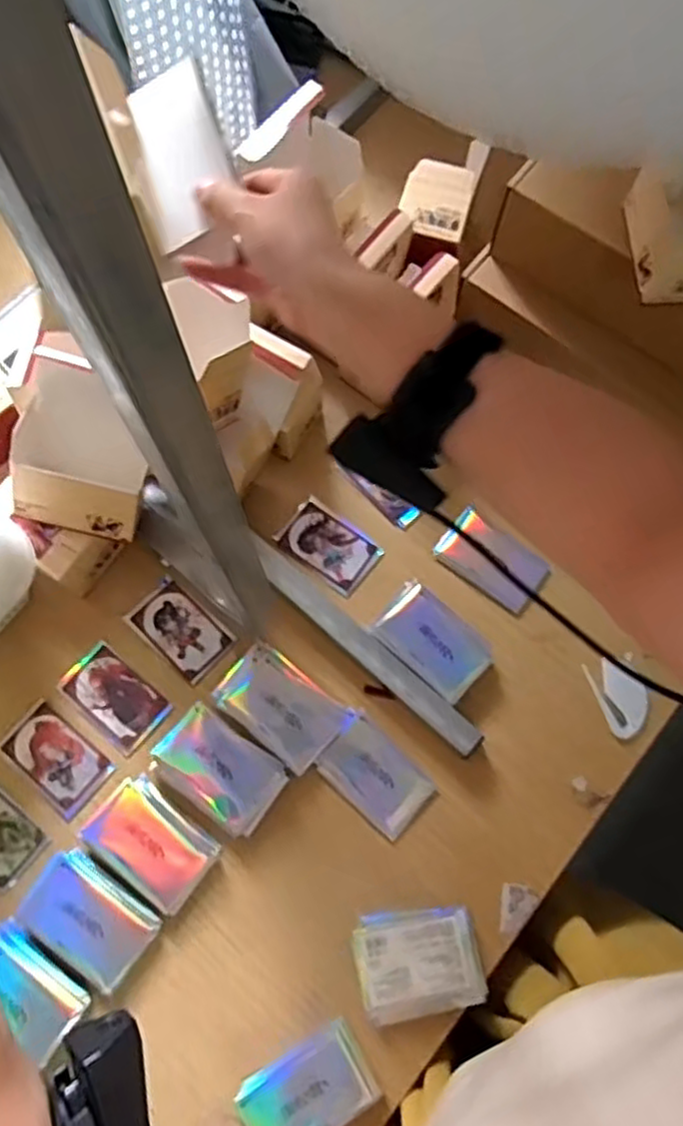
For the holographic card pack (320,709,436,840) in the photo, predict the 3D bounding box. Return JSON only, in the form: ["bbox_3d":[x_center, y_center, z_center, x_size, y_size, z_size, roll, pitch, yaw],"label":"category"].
[{"bbox_3d":[0.031,0.187,0.620,0.093,0.004,0.062,43,77,10],"label":"holographic card pack"}]

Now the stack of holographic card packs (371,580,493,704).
[{"bbox_3d":[0.084,0.070,0.638,0.102,0.024,0.064,42,77,10],"label":"stack of holographic card packs"}]

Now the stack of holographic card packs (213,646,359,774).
[{"bbox_3d":[-0.052,0.125,0.628,0.107,0.017,0.071,42,77,10],"label":"stack of holographic card packs"}]

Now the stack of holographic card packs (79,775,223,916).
[{"bbox_3d":[-0.158,0.232,0.592,0.100,0.025,0.072,39,77,9],"label":"stack of holographic card packs"}]

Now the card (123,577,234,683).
[{"bbox_3d":[-0.149,0.061,0.655,0.091,0.004,0.057,41,77,10],"label":"card"}]

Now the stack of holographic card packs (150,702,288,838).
[{"bbox_3d":[-0.104,0.177,0.605,0.103,0.032,0.067,36,76,9],"label":"stack of holographic card packs"}]

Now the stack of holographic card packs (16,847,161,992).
[{"bbox_3d":[-0.204,0.288,0.576,0.100,0.019,0.068,36,76,9],"label":"stack of holographic card packs"}]

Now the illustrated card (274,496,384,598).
[{"bbox_3d":[-0.013,-0.017,0.683,0.093,0.006,0.060,38,76,9],"label":"illustrated card"}]

